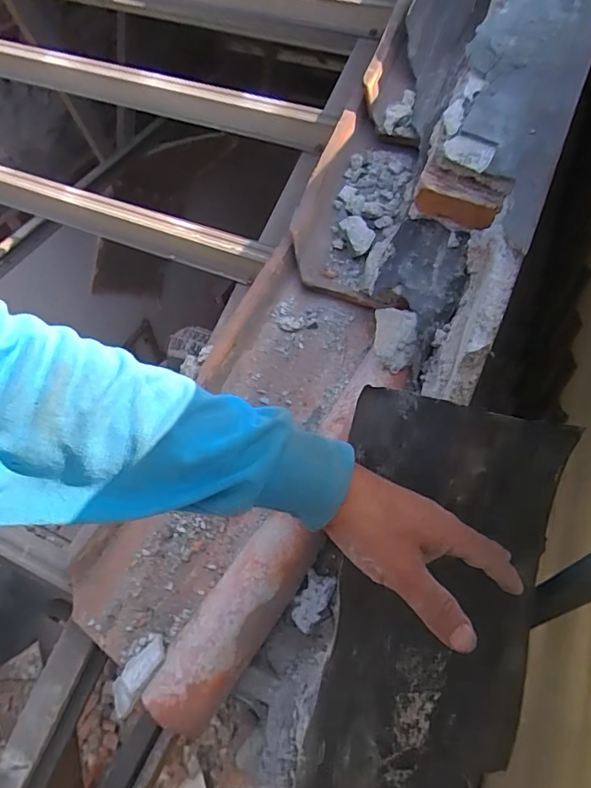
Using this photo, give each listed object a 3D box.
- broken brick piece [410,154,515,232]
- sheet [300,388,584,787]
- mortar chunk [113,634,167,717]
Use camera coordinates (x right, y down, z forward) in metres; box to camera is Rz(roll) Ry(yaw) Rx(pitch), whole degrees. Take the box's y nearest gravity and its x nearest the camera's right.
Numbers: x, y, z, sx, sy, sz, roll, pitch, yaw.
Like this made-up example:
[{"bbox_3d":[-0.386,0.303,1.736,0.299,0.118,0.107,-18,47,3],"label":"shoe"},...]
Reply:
[{"bbox_3d":[0.157,-0.185,0.486,0.082,0.065,0.029,29,60,20],"label":"broken brick piece"},{"bbox_3d":[0.105,0.262,0.437,0.197,0.047,0.518,6,98,-18],"label":"sheet"},{"bbox_3d":[-0.153,0.271,0.483,0.029,0.015,0.070,28,60,19],"label":"mortar chunk"}]

